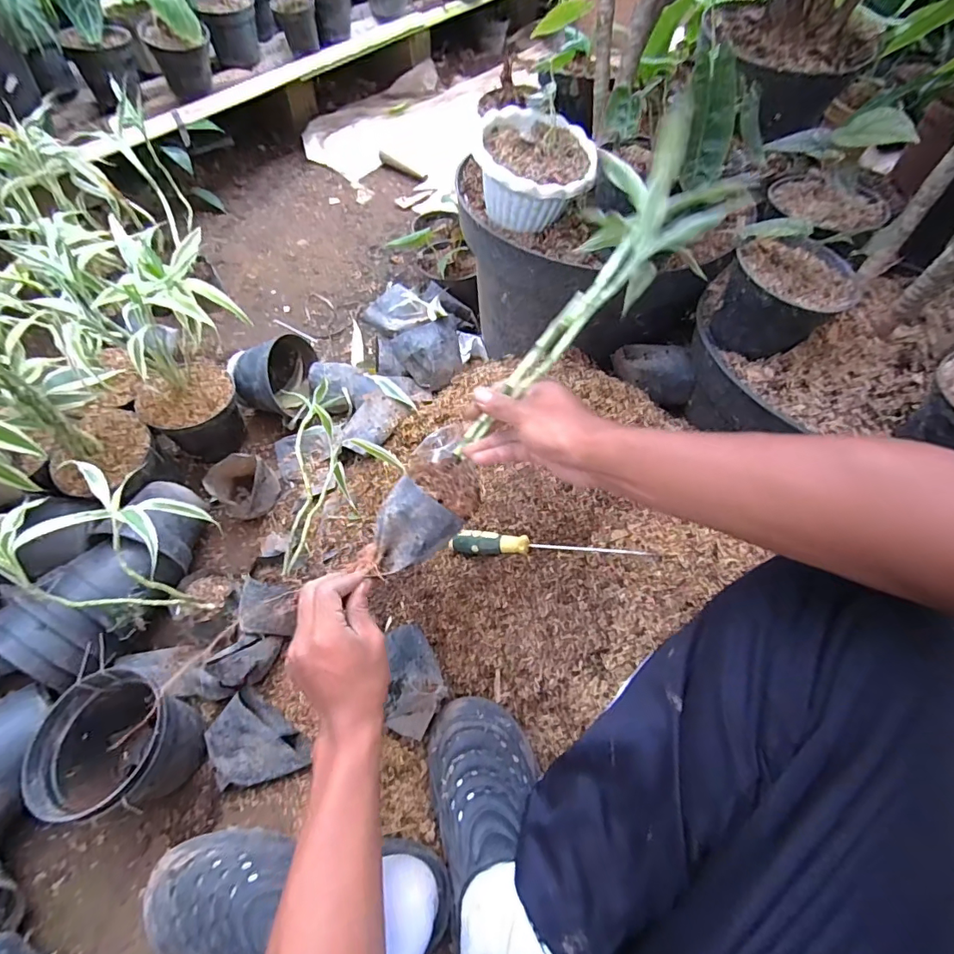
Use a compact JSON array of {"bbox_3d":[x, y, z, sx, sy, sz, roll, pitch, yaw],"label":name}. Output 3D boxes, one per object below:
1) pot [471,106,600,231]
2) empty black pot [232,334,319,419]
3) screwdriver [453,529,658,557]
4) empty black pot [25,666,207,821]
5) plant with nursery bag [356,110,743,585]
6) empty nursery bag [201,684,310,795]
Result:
[{"bbox_3d":[0.065,-0.350,0.562,0.126,0.075,0.139,9,58,2],"label":"pot"},{"bbox_3d":[-0.317,-0.160,0.768,0.090,0.133,0.129,16,58,6],"label":"empty black pot"},{"bbox_3d":[0.076,0.079,0.552,0.229,0.027,0.026,1,56,17],"label":"screwdriver"},{"bbox_3d":[-0.370,0.277,0.501,0.136,0.107,0.126,2,58,-3],"label":"empty black pot"},{"bbox_3d":[0.052,-0.099,0.456,0.100,0.115,0.471,38,91,18],"label":"plant with nursery bag"},{"bbox_3d":[-0.240,0.297,0.520,0.096,0.076,0.085,35,62,17],"label":"empty nursery bag"}]

